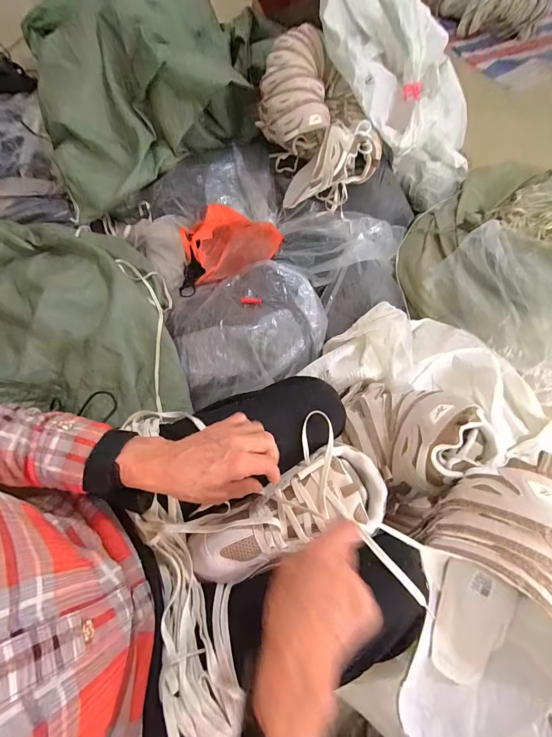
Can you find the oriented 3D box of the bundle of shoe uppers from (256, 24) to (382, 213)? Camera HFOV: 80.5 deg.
[{"bbox_3d":[0.095,-0.653,0.881,0.246,0.224,0.426,-19,67,-11],"label":"bundle of shoe uppers"}]

